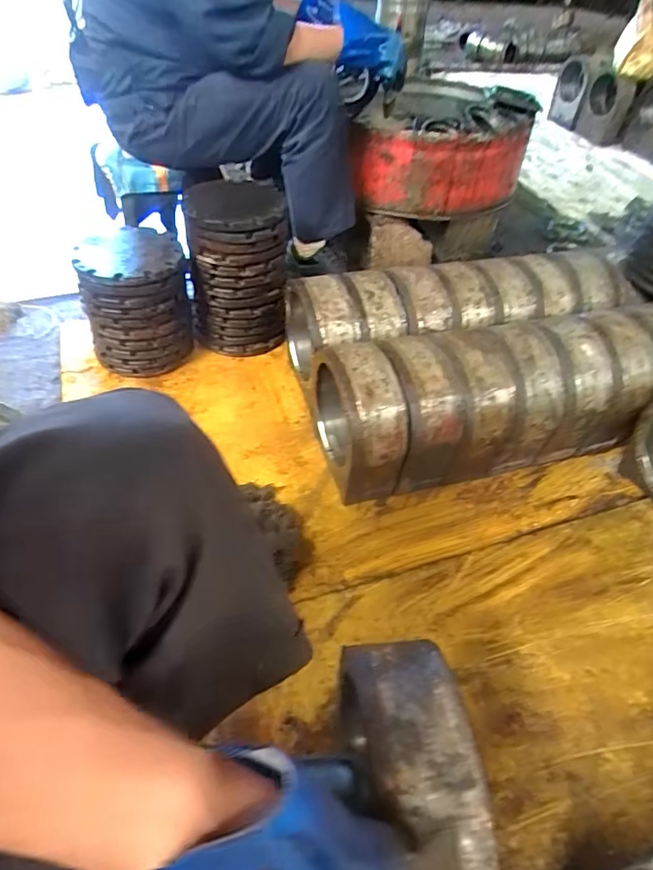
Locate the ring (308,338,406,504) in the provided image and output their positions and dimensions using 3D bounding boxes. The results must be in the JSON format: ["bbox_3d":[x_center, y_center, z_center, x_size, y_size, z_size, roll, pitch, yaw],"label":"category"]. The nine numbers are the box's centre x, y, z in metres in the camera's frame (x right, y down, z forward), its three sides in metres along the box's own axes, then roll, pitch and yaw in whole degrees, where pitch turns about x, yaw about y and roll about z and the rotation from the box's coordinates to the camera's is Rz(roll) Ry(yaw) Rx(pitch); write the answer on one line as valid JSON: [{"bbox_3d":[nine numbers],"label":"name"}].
[{"bbox_3d":[0.042,-0.029,0.880,0.094,0.241,0.224,-13,48,-17],"label":"ring"}]

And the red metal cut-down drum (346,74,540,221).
[{"bbox_3d":[0.294,-0.749,1.341,0.415,0.227,0.448,9,45,4],"label":"red metal cut-down drum"}]

